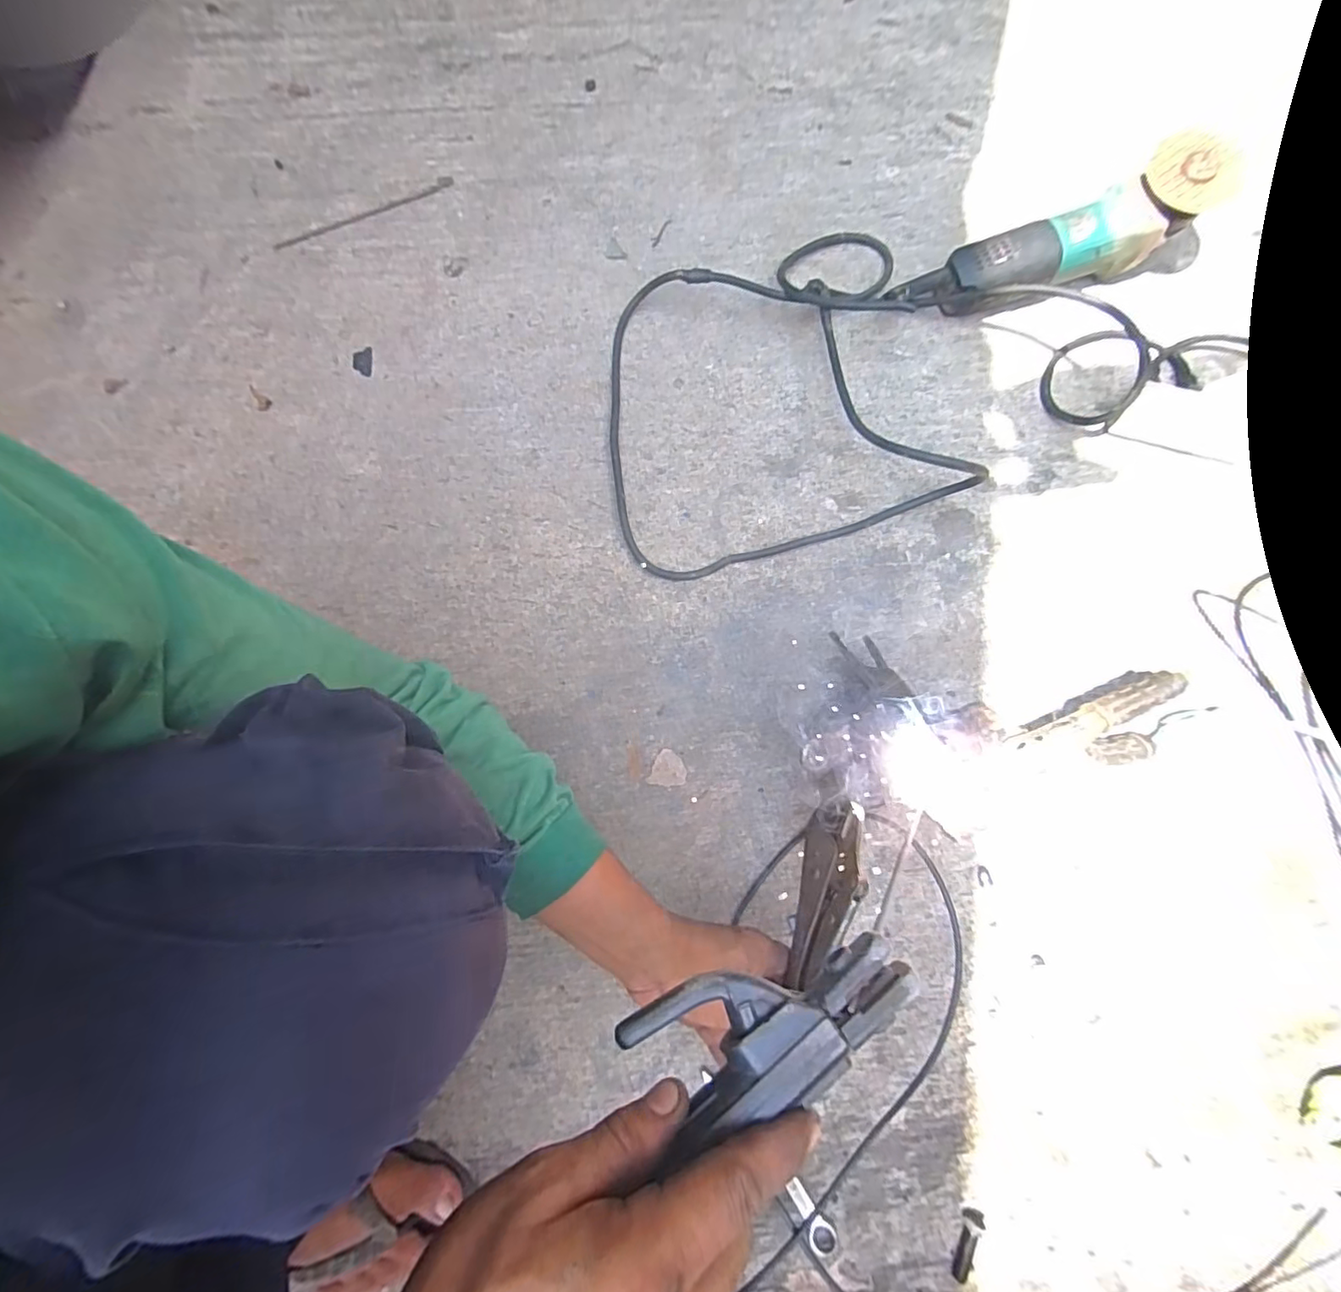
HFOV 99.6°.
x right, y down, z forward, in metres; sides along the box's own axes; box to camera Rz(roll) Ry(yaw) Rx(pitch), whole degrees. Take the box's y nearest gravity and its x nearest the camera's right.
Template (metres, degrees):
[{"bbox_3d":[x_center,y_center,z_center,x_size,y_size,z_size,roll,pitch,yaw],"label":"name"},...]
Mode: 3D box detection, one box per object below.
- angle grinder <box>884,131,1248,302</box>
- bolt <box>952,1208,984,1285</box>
[{"bbox_3d":[0.404,-0.410,0.584,0.361,0.096,0.082,-23,79,-6],"label":"angle grinder"},{"bbox_3d":[0.236,0.474,0.448,0.015,0.010,0.048,20,78,4],"label":"bolt"}]

